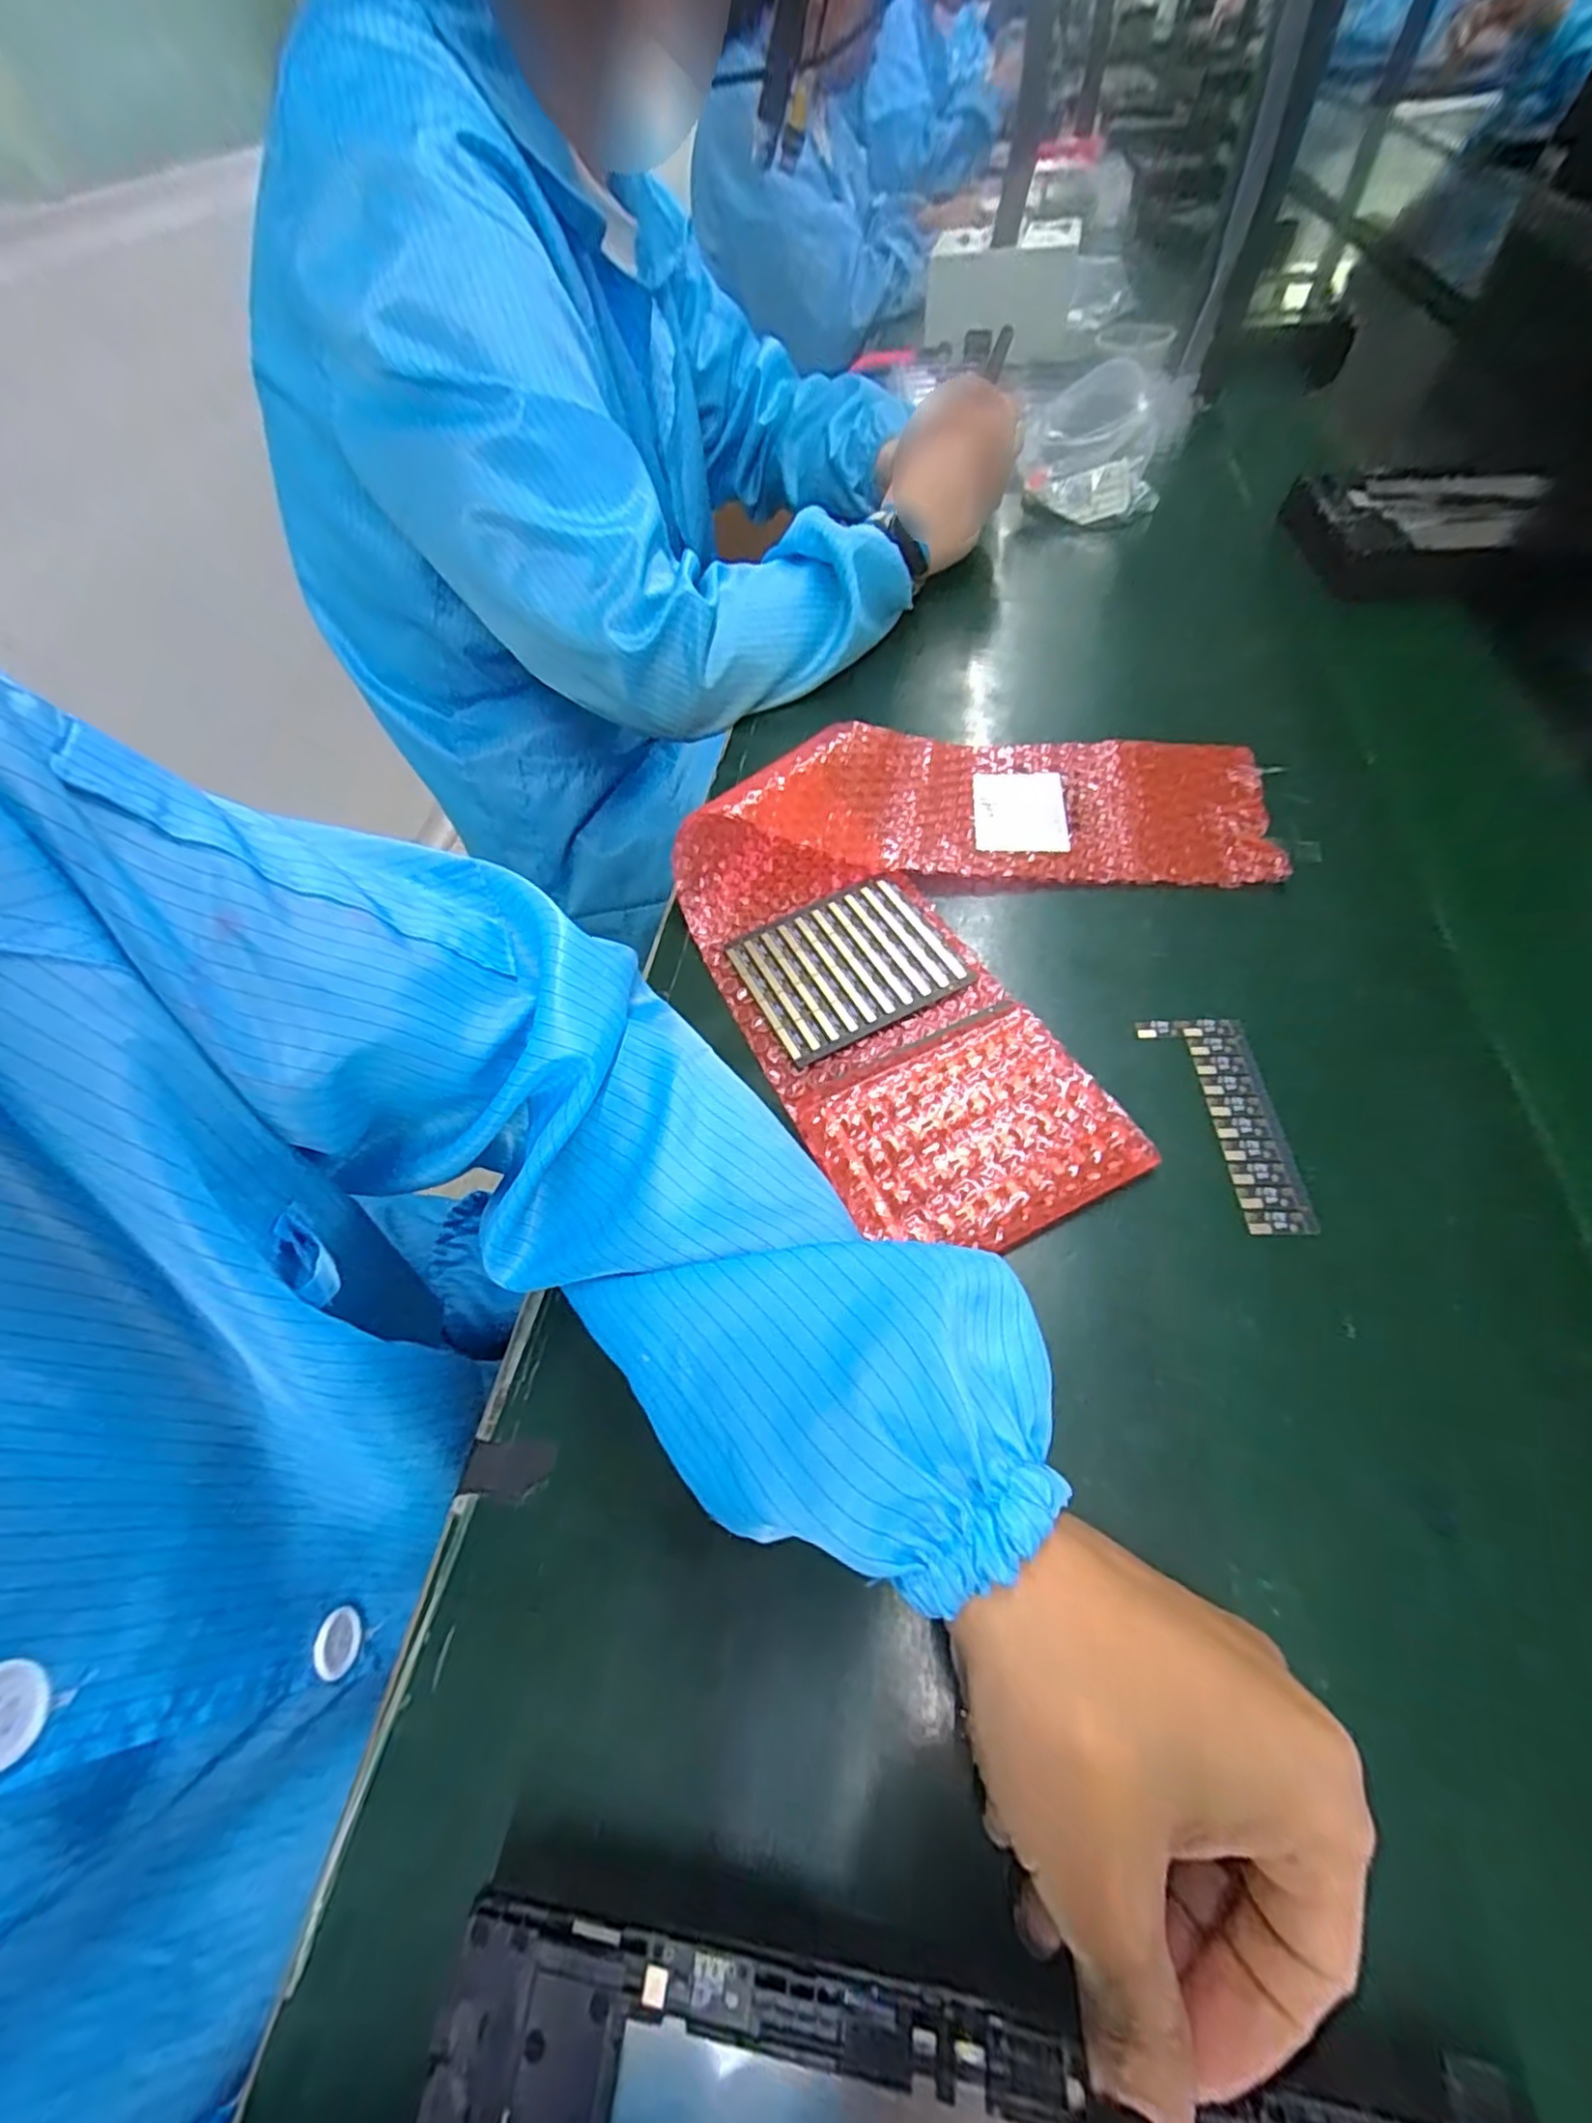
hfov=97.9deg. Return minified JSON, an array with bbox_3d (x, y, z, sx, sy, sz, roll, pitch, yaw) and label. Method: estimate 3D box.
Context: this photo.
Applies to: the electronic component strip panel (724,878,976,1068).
[{"bbox_3d":[0.024,-0.050,0.350,0.096,0.004,0.085,-25,59,-11],"label":"electronic component strip panel"}]

